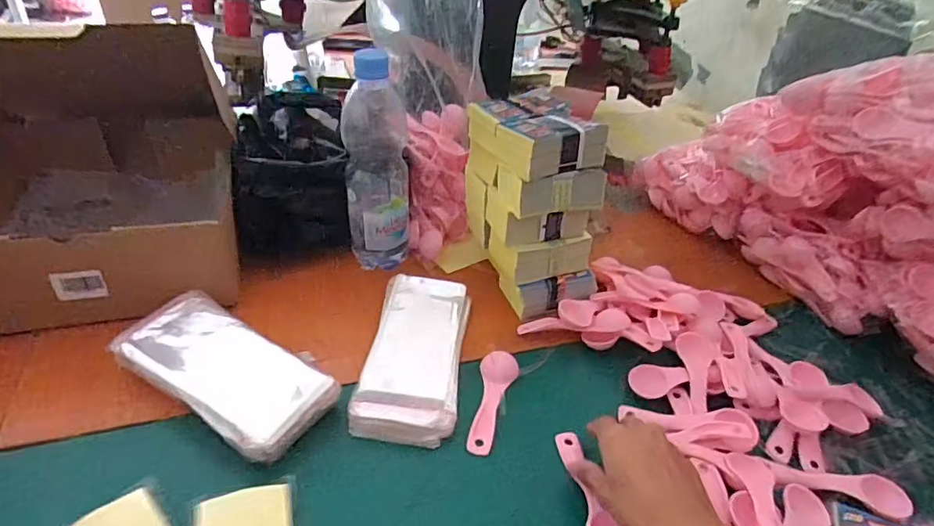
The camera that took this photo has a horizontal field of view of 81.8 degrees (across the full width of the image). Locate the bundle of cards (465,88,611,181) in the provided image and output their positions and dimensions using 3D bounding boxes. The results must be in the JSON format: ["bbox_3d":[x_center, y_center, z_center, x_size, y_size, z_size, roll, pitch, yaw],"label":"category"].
[{"bbox_3d":[0.069,-0.136,0.560,0.097,0.052,0.138,-7,39,-19],"label":"bundle of cards"}]

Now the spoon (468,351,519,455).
[{"bbox_3d":[0.025,0.121,0.484,0.035,0.012,0.104,10,36,4],"label":"spoon"}]

